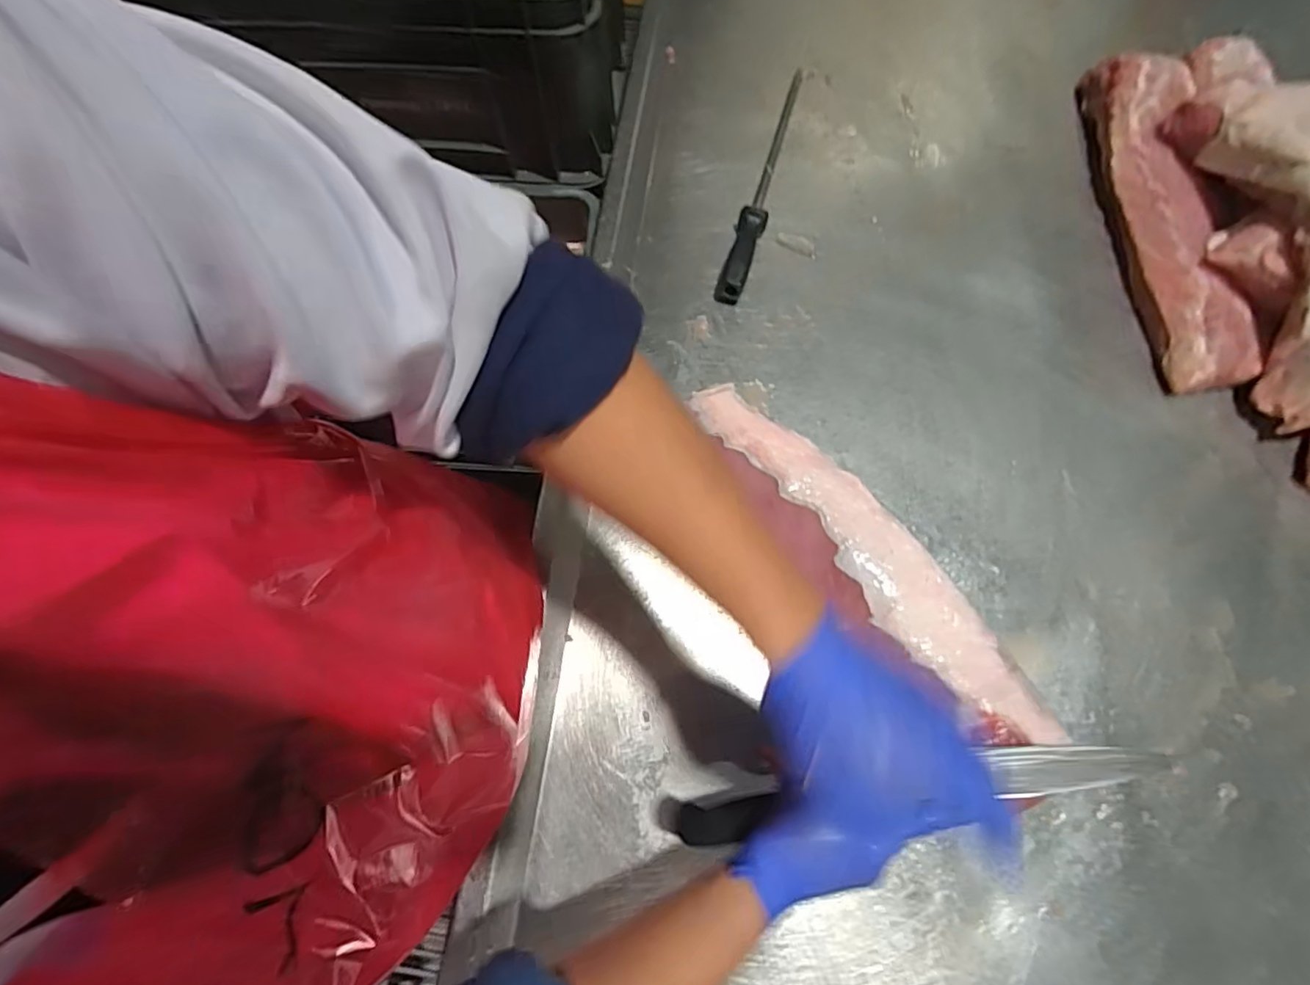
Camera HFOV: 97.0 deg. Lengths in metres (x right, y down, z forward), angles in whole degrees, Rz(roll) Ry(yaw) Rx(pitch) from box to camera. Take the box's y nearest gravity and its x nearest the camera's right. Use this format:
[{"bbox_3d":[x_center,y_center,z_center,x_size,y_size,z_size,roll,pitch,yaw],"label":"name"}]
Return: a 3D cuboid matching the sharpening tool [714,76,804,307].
[{"bbox_3d":[0.149,-0.411,0.741,0.033,0.032,0.401,18,73,7],"label":"sharpening tool"}]

